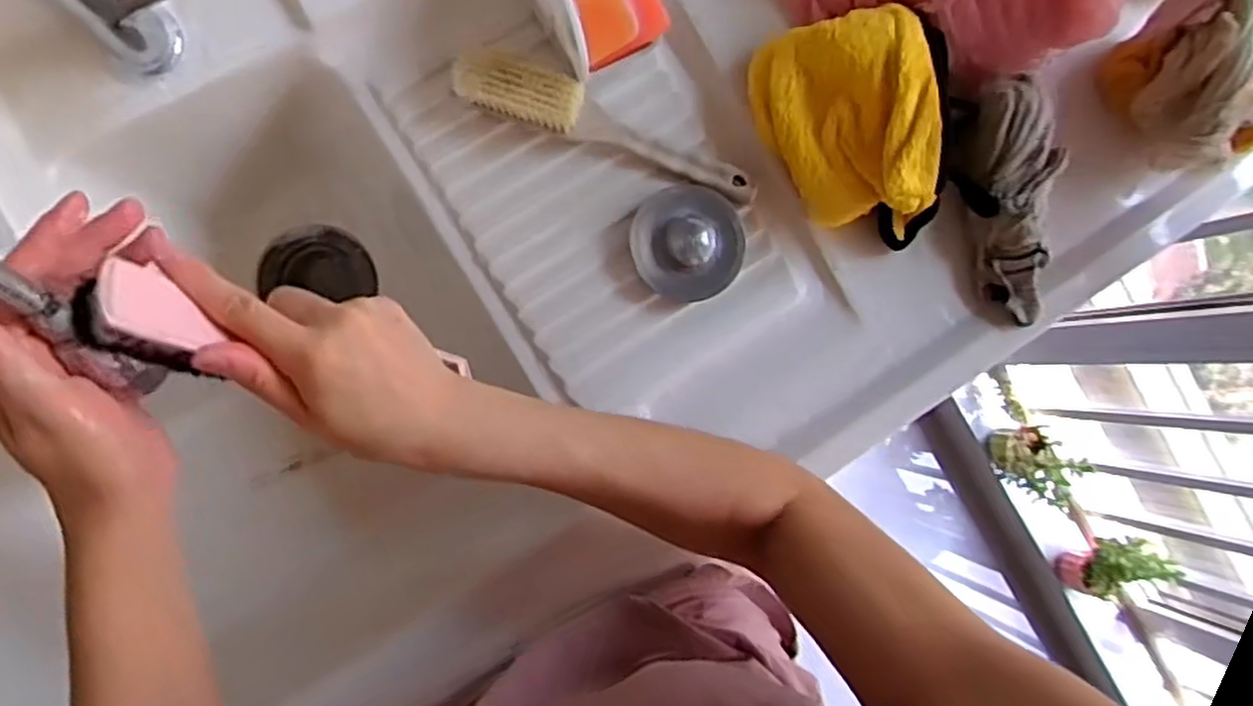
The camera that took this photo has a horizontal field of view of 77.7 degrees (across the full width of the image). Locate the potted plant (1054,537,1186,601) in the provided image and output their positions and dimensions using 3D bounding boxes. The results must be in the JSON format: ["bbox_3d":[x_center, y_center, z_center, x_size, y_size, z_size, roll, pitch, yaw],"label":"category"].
[{"bbox_3d":[0.850,0.376,1.357,0.098,0.178,0.115,18,86,-8],"label":"potted plant"}]

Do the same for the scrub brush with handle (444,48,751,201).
[{"bbox_3d":[-0.012,-0.165,0.558,0.229,0.027,0.039,19,86,-8],"label":"scrub brush with handle"}]

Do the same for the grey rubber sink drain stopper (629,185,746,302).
[{"bbox_3d":[0.046,-0.080,0.568,0.082,0.016,0.081,0,89,-9],"label":"grey rubber sink drain stopper"}]

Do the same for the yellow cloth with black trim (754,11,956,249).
[{"bbox_3d":[0.173,-0.160,0.549,0.120,0.086,0.162,-21,92,-9],"label":"yellow cloth with black trim"}]

